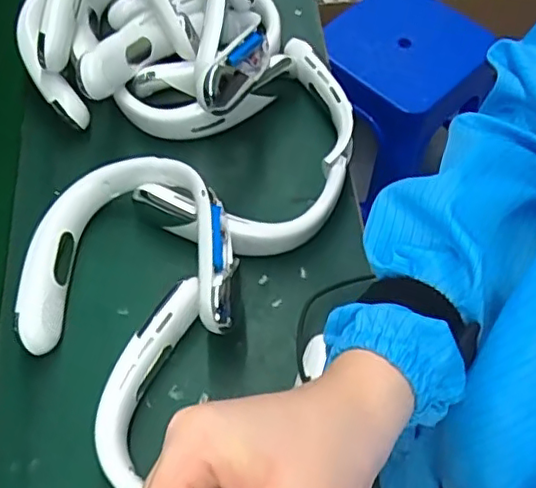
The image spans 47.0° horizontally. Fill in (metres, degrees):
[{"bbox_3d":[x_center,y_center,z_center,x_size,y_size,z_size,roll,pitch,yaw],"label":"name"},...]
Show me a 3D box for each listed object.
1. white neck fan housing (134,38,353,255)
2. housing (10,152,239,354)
[{"bbox_3d":[0.011,-0.096,0.694,0.179,0.060,0.282,35,66,18],"label":"white neck fan housing"},{"bbox_3d":[-0.138,0.005,0.612,0.205,0.053,0.192,-10,59,13],"label":"housing"}]

